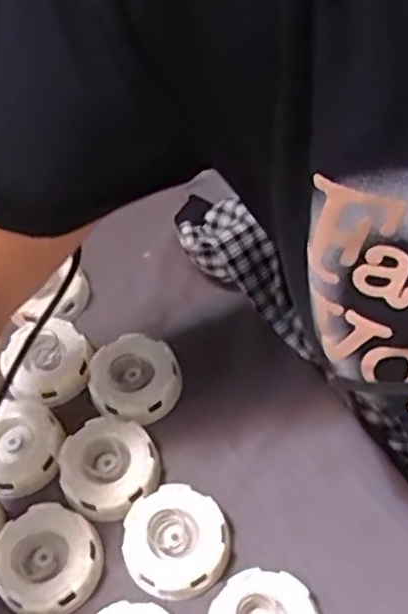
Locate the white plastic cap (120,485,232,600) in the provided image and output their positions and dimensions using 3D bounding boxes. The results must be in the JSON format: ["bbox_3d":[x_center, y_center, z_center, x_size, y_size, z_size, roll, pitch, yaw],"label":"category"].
[{"bbox_3d":[-0.017,0.139,0.416,0.060,0.013,0.062,-3,54,5],"label":"white plastic cap"}]

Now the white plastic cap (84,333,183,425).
[{"bbox_3d":[-0.048,0.050,0.481,0.060,0.019,0.061,-3,54,5],"label":"white plastic cap"}]

